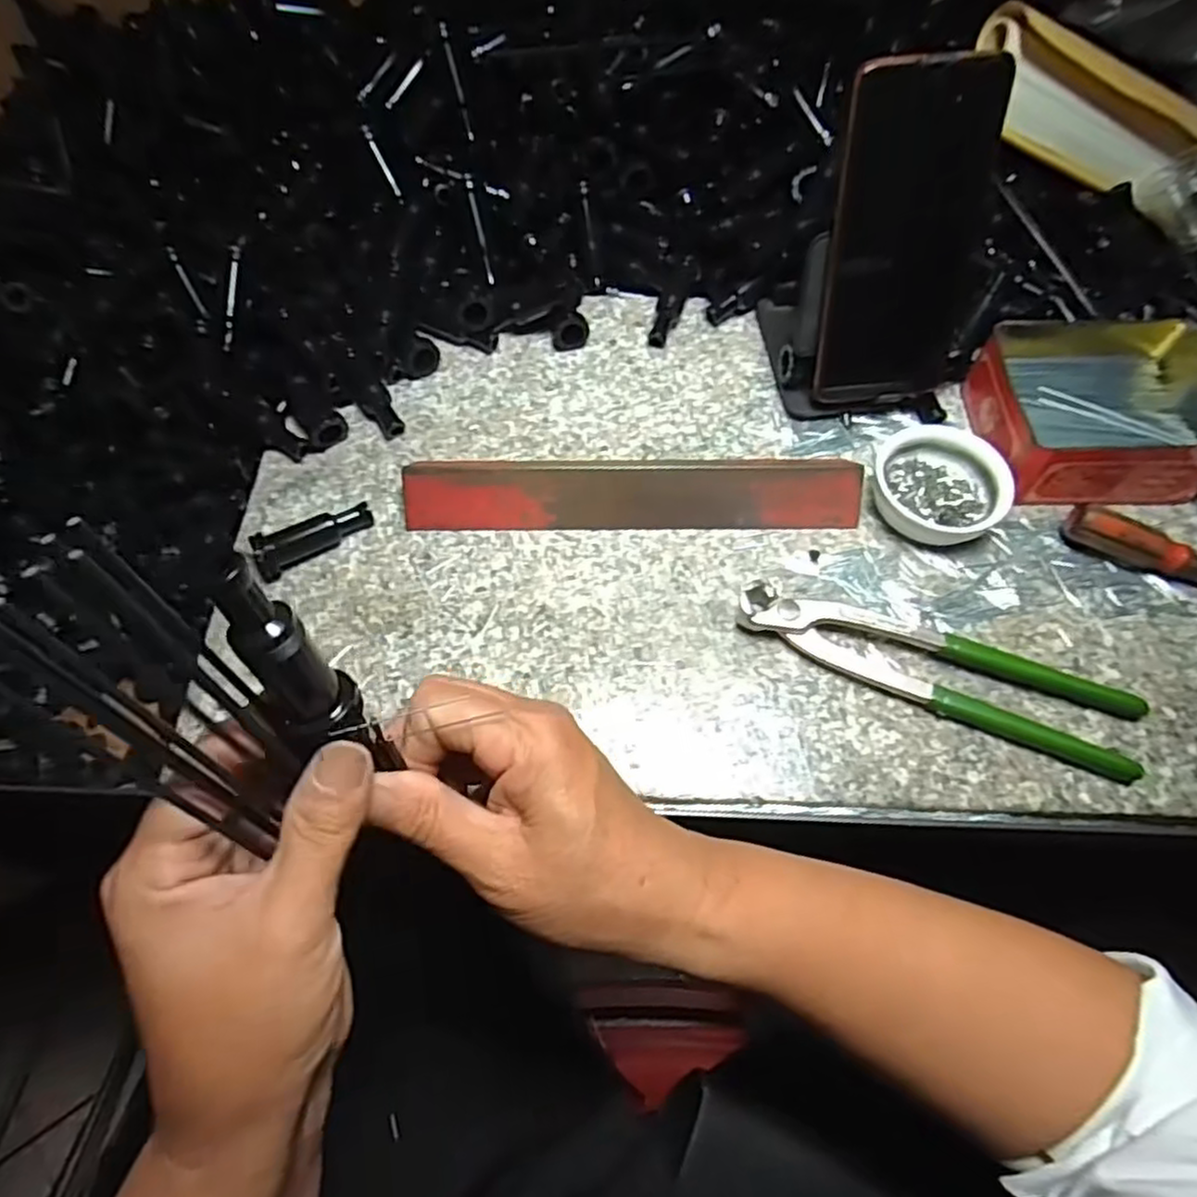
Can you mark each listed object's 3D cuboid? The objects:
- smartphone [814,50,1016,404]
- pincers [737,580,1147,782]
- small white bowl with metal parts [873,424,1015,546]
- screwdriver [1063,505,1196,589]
[{"bbox_3d":[0.165,-0.188,0.388,0.077,0.164,0.015,-6,39,-2],"label":"smartphone"},{"bbox_3d":[0.170,0.032,0.367,0.196,0.017,0.047,20,64,12],"label":"pincers"},{"bbox_3d":[0.194,-0.064,0.412,0.071,0.030,0.060,40,69,20],"label":"small white bowl with metal parts"},{"bbox_3d":[0.332,-0.015,0.385,0.150,0.027,0.016,20,64,12],"label":"screwdriver"}]

